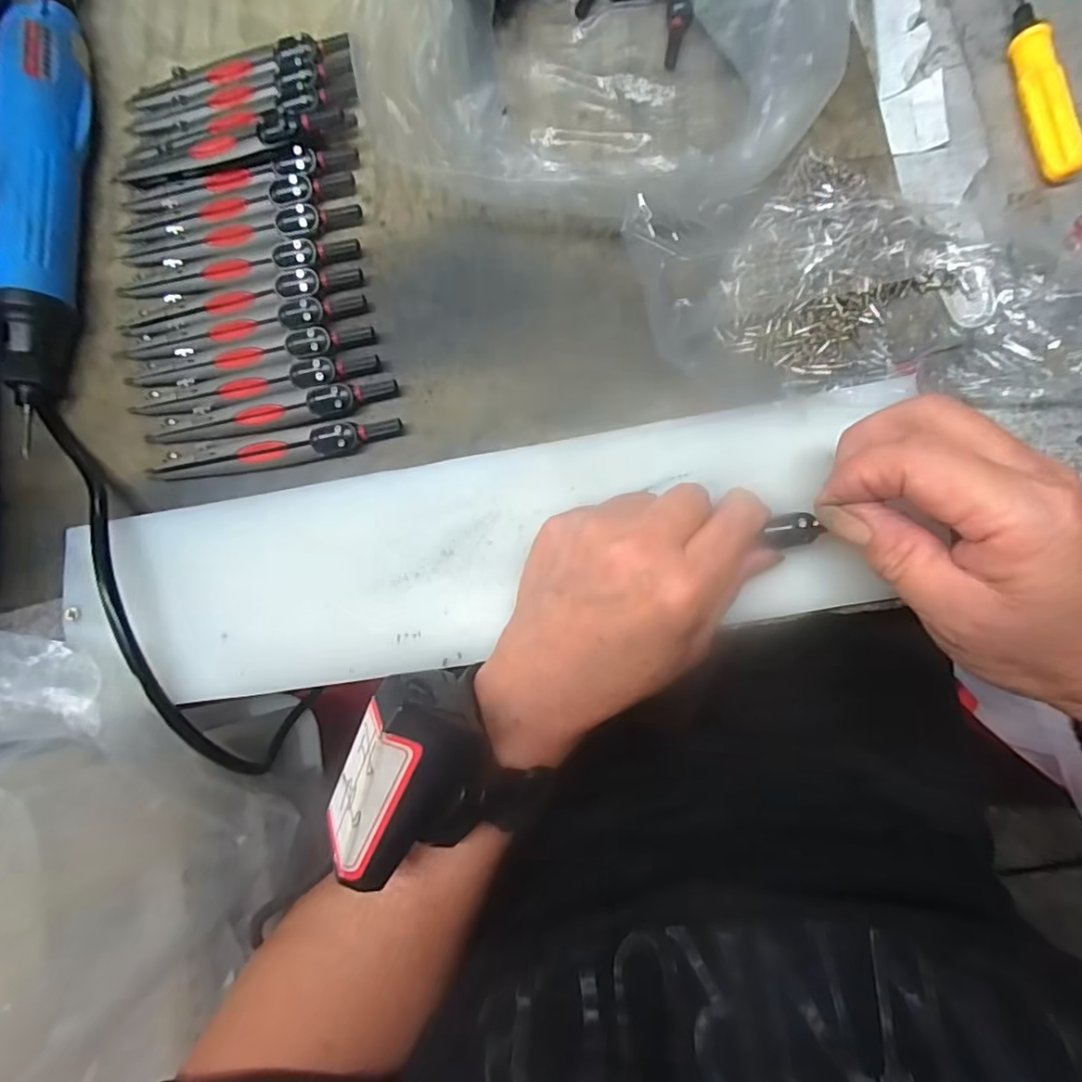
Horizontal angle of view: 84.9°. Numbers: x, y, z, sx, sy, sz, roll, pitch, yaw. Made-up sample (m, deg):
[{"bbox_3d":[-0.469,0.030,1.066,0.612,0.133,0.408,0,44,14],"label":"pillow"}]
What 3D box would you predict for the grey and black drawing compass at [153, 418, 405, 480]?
[{"bbox_3d":[-0.131,-0.044,0.282,0.124,0.009,0.017,-7,83,5],"label":"grey and black drawing compass"}]

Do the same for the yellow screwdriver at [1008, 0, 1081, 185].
[{"bbox_3d":[0.220,-0.216,0.266,0.018,0.013,0.115,-9,82,5],"label":"yellow screwdriver"}]

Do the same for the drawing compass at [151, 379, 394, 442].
[{"bbox_3d":[-0.134,-0.063,0.286,0.129,0.009,0.016,-6,83,5],"label":"drawing compass"}]

